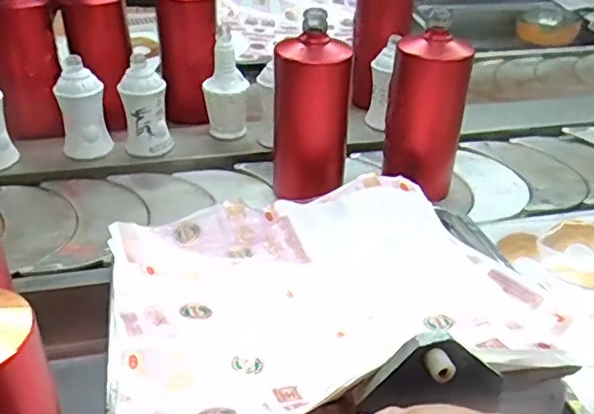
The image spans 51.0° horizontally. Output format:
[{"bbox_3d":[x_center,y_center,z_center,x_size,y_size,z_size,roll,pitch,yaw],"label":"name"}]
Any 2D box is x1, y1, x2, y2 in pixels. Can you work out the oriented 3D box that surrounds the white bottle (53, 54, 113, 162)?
[{"bbox_3d":[-0.268,-0.121,0.775,0.053,0.113,0.061,-15,37,-22],"label":"white bottle"}]

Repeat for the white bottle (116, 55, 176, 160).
[{"bbox_3d":[-0.191,-0.118,0.780,0.052,0.121,0.050,22,39,28],"label":"white bottle"}]

